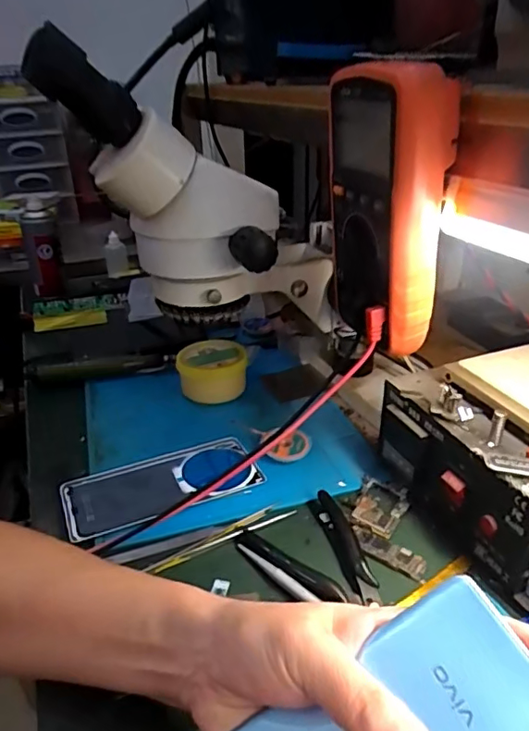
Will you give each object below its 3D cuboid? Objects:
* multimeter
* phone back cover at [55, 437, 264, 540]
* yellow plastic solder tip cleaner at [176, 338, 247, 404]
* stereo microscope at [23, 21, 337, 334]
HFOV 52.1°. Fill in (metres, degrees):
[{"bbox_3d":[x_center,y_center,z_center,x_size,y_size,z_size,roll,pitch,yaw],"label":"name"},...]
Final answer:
[{"bbox_3d":[0.083,-0.103,0.367,0.049,0.172,0.094,-9,29,-11],"label":"multimeter"},{"bbox_3d":[-0.088,0.102,0.465,0.160,0.009,0.077,-16,31,-23],"label":"phone back cover"},{"bbox_3d":[-0.058,0.005,0.601,0.074,0.046,0.067,-6,28,-7],"label":"yellow plastic solder tip cleaner"},{"bbox_3d":[-0.051,-0.133,0.450,0.238,0.255,0.120,-7,28,-9],"label":"stereo microscope"}]

